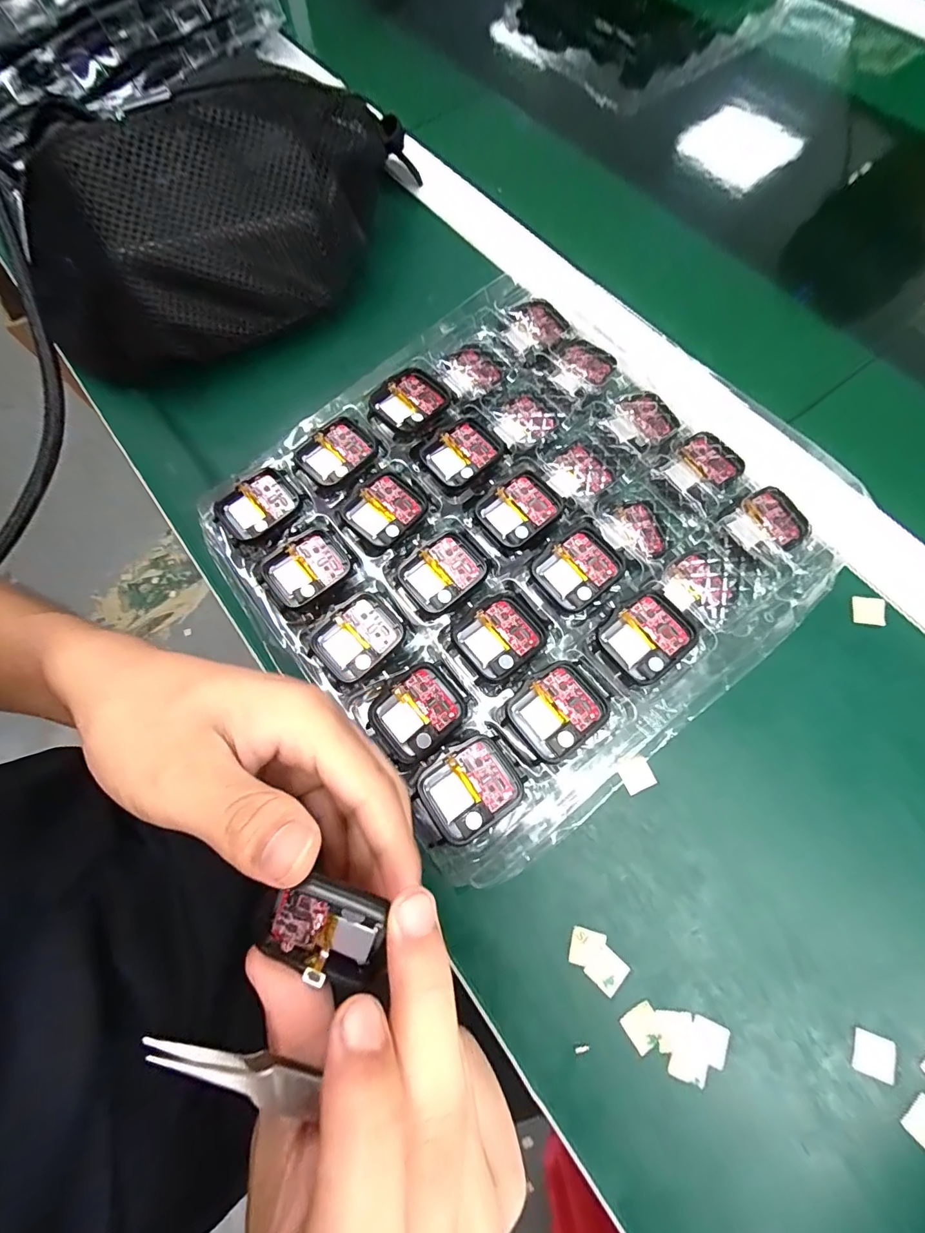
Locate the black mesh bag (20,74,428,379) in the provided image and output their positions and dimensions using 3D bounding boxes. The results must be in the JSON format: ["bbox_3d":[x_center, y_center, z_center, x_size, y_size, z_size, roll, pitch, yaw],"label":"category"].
[{"bbox_3d":[-0.142,-0.255,0.289,0.276,0.091,0.098,-33,74,-9],"label":"black mesh bag"}]

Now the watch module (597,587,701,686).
[{"bbox_3d":[0.094,0.010,0.231,0.041,0.010,0.038,-36,74,-7],"label":"watch module"}]

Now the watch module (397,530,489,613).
[{"bbox_3d":[-0.010,-0.025,0.248,0.043,0.004,0.036,-39,75,-8],"label":"watch module"}]

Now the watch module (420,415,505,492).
[{"bbox_3d":[0.001,-0.098,0.268,0.045,0.004,0.039,-43,75,-9],"label":"watch module"}]

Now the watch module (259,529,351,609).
[{"bbox_3d":[-0.087,-0.027,0.250,0.044,0.004,0.036,-34,74,-6],"label":"watch module"}]

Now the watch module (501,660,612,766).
[{"bbox_3d":[0.046,0.046,0.221,0.044,0.013,0.037,-37,75,-7],"label":"watch module"}]

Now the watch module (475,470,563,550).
[{"bbox_3d":[0.033,-0.061,0.257,0.044,0.005,0.036,-36,74,-7],"label":"watch module"}]

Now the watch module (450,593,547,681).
[{"bbox_3d":[0.020,0.009,0.235,0.042,0.008,0.038,-39,75,-8],"label":"watch module"}]

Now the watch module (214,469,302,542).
[{"bbox_3d":[-0.118,-0.064,0.261,0.044,0.004,0.034,-36,74,-7],"label":"watch module"}]

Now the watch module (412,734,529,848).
[{"bbox_3d":[0.003,0.079,0.210,0.045,0.007,0.038,-33,74,-6],"label":"watch module"}]

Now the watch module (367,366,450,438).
[{"bbox_3d":[-0.032,-0.132,0.277,0.047,0.007,0.037,-44,75,-9],"label":"watch module"}]

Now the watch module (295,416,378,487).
[{"bbox_3d":[-0.074,-0.098,0.272,0.043,0.007,0.035,-39,75,-8],"label":"watch module"}]

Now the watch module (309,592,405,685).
[{"bbox_3d":[-0.055,0.011,0.238,0.045,0.006,0.034,-39,75,-8],"label":"watch module"}]

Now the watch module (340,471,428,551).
[{"bbox_3d":[-0.044,-0.061,0.259,0.038,0.004,0.041,41,80,14],"label":"watch module"}]

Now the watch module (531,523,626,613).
[{"bbox_3d":[0.062,-0.026,0.244,0.041,0.009,0.036,-36,74,-7],"label":"watch module"}]

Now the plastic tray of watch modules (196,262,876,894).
[{"bbox_3d":[0.031,-0.055,0.254,0.286,0.024,0.259,-39,75,-8],"label":"plastic tray of watch modules"}]

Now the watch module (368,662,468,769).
[{"bbox_3d":[-0.022,0.048,0.224,0.044,0.006,0.038,-37,74,-7],"label":"watch module"}]

